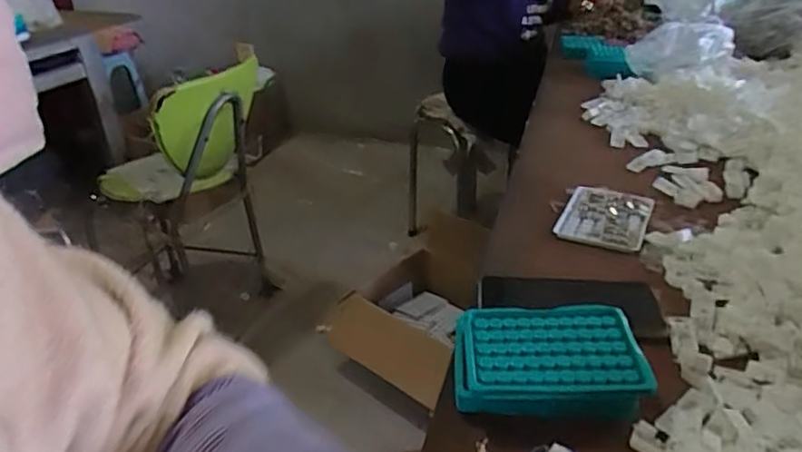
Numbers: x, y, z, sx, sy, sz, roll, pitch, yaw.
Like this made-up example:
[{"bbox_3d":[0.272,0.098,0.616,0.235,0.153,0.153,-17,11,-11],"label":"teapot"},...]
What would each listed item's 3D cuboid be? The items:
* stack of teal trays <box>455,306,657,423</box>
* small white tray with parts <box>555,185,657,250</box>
[{"bbox_3d":[0.114,0.111,0.472,0.139,0.037,0.104,0,29,4],"label":"stack of teal trays"},{"bbox_3d":[0.245,-0.014,0.716,0.095,0.010,0.130,12,32,24],"label":"small white tray with parts"}]

